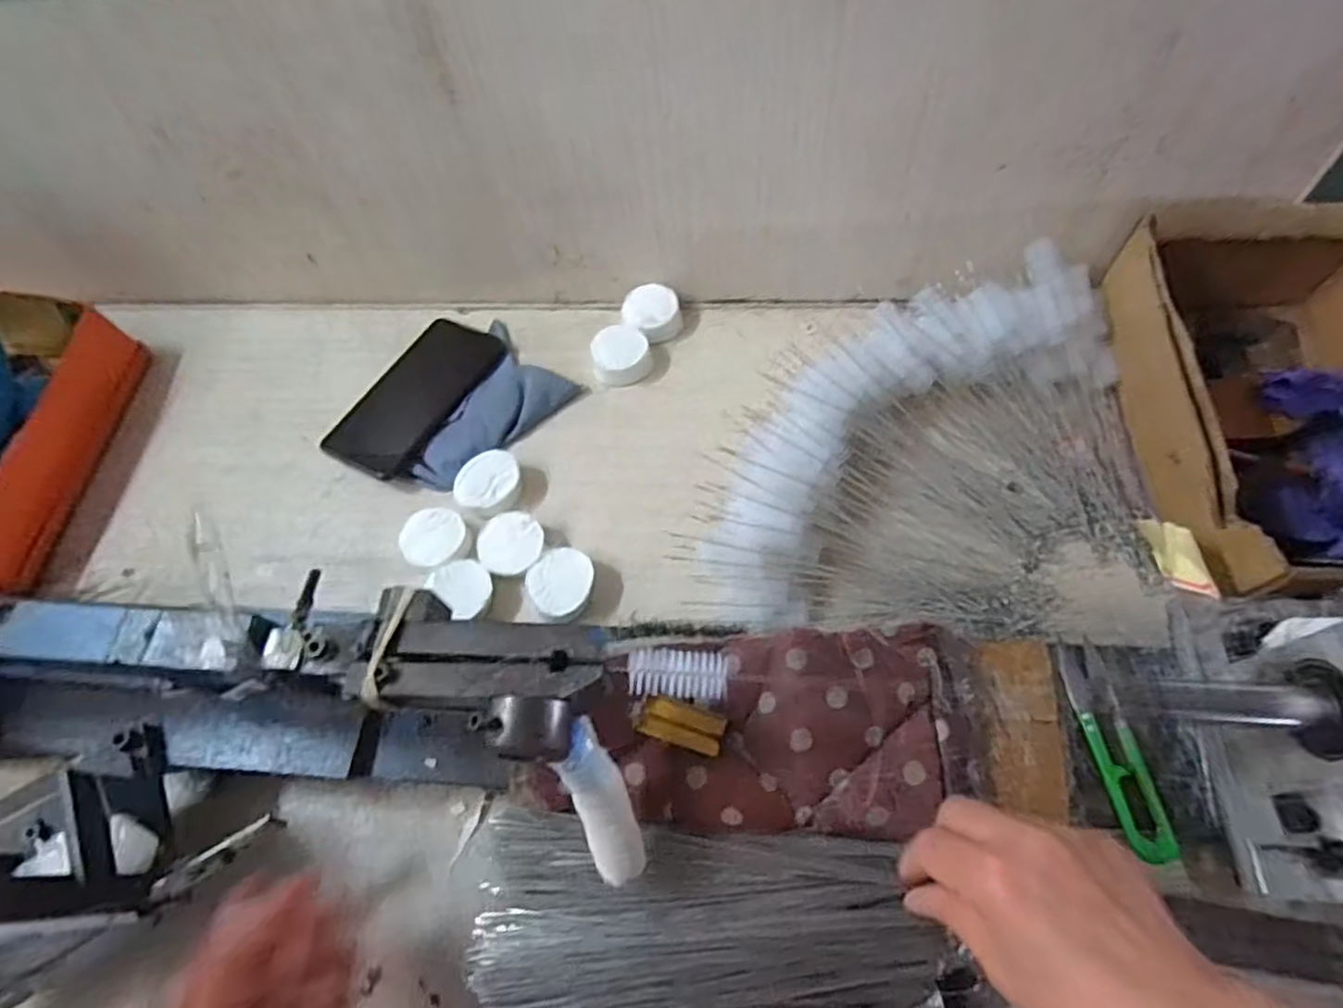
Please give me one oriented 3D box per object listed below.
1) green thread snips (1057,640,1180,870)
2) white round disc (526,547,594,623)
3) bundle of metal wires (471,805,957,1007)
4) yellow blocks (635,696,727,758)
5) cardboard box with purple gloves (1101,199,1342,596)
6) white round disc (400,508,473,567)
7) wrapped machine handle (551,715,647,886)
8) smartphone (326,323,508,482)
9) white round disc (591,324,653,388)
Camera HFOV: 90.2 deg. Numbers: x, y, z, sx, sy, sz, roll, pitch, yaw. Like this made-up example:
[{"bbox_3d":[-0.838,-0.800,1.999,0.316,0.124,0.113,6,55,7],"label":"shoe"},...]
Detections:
[{"bbox_3d":[0.242,0.132,0.366,0.026,0.005,0.113,-8,62,0],"label":"green thread snips"},{"bbox_3d":[-0.076,0.058,0.472,0.048,0.018,0.047,-2,62,3],"label":"white round disc"},{"bbox_3d":[0.021,0.255,0.345,0.255,0.040,0.154,3,62,5],"label":"bundle of metal wires"},{"bbox_3d":[0.005,0.123,0.373,0.048,0.004,0.022,16,64,12],"label":"yellow blocks"},{"bbox_3d":[0.422,-0.063,0.449,0.197,0.103,0.283,1,62,5],"label":"cardboard box with purple gloves"},{"bbox_3d":[-0.174,0.027,0.495,0.047,0.012,0.050,-2,62,3],"label":"white round disc"},{"bbox_3d":[-0.035,0.146,0.329,0.026,0.089,0.020,-17,19,-5],"label":"wrapped machine handle"},{"bbox_3d":[-0.212,-0.092,0.559,0.081,0.007,0.159,23,62,18],"label":"smartphone"},{"bbox_3d":[-0.042,-0.127,0.565,0.047,0.024,0.051,-2,62,3],"label":"white round disc"}]

